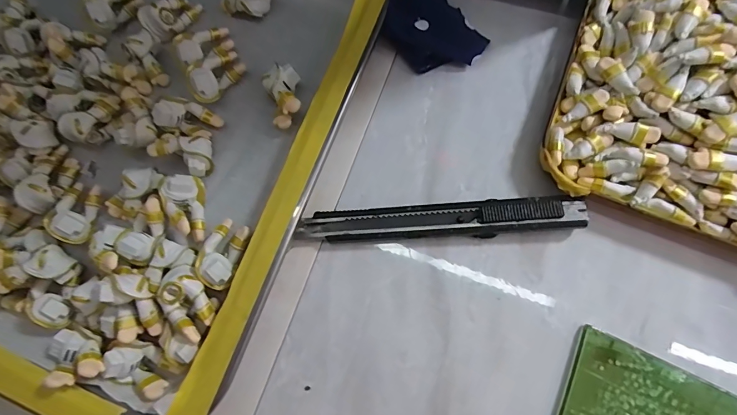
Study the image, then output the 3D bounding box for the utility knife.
[{"bbox_3d":[0.031,0.005,0.177,0.128,0.014,0.015,-4,75,5],"label":"utility knife"}]

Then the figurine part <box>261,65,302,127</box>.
[{"bbox_3d":[-0.043,-0.056,0.196,0.016,0.016,0.028,-9,74,3],"label":"figurine part"}]

